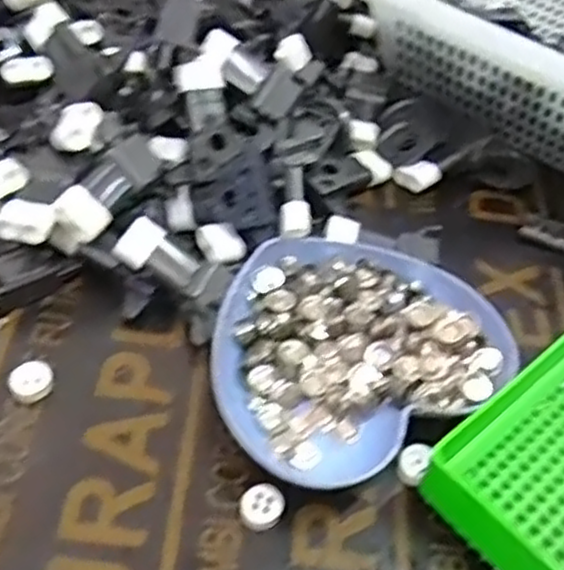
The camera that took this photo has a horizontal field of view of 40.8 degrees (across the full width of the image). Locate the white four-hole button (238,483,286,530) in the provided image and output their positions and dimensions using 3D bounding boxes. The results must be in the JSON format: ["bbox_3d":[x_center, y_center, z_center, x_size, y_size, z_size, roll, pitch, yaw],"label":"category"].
[{"bbox_3d":[-0.009,0.096,0.328,0.019,0.007,0.018,3,51,-3],"label":"white four-hole button"}]

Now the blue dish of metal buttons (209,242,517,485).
[{"bbox_3d":[0.028,0.030,0.374,0.141,0.028,0.124,-27,59,-24],"label":"blue dish of metal buttons"}]

